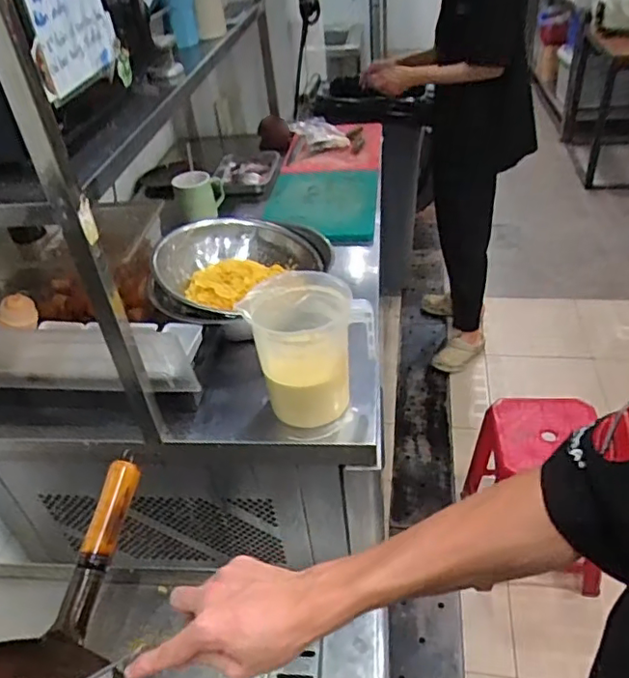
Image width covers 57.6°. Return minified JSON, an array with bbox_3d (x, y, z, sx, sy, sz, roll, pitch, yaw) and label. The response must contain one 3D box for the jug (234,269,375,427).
[{"bbox_3d":[-0.003,0.022,0.933,0.194,0.212,0.136,0,38,8],"label":"jug"}]

